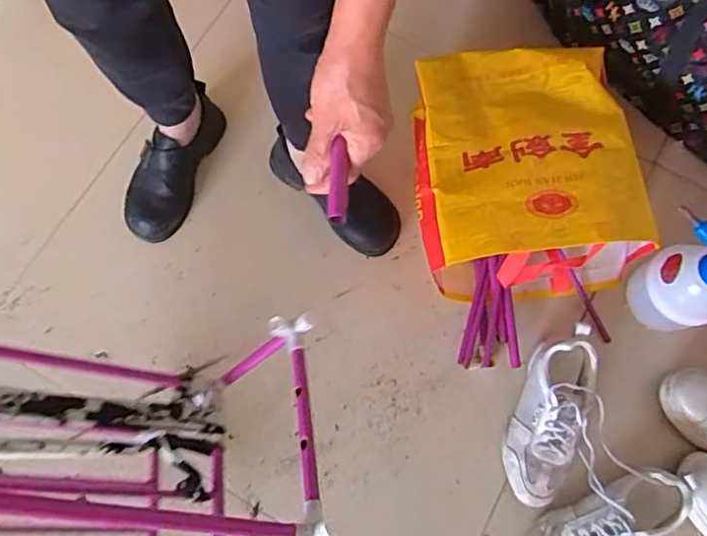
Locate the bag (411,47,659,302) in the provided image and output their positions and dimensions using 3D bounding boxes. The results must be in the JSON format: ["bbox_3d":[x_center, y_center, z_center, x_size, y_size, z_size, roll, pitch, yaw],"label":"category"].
[{"bbox_3d":[0.244,-0.156,0.942,0.309,0.199,0.368,-6,74,-3],"label":"bag"}]

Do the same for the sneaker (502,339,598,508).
[{"bbox_3d":[0.281,0.220,0.895,0.095,0.076,0.231,23,74,5],"label":"sneaker"}]

